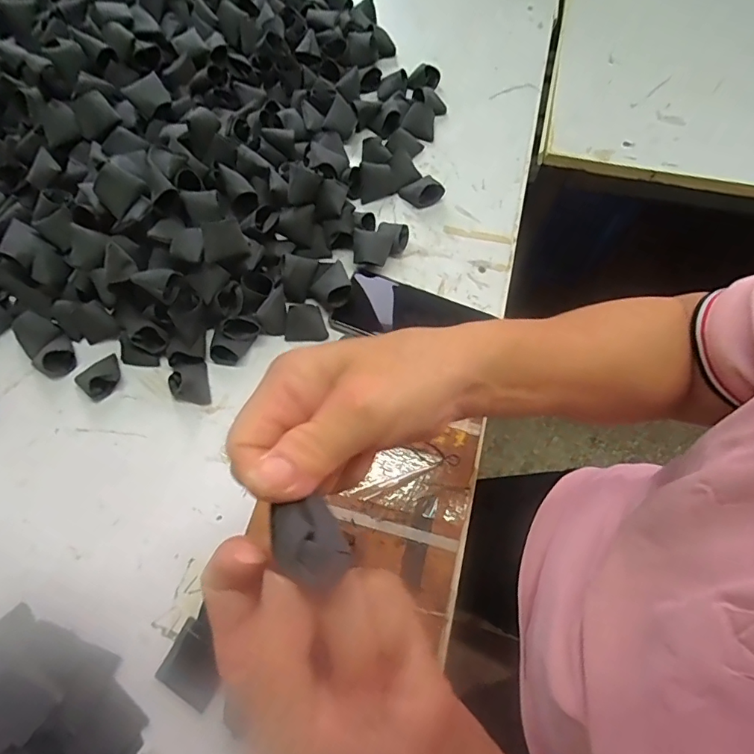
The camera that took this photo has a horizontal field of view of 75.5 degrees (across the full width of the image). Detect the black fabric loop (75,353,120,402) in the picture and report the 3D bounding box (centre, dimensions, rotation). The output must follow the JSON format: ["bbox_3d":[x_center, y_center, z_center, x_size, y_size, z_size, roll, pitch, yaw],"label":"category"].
[{"bbox_3d":[-0.273,-0.003,0.477,0.036,0.019,0.042,42,74,16],"label":"black fabric loop"}]

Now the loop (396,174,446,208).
[{"bbox_3d":[0.051,-0.212,0.553,0.041,0.022,0.040,-29,70,-10],"label":"loop"}]

